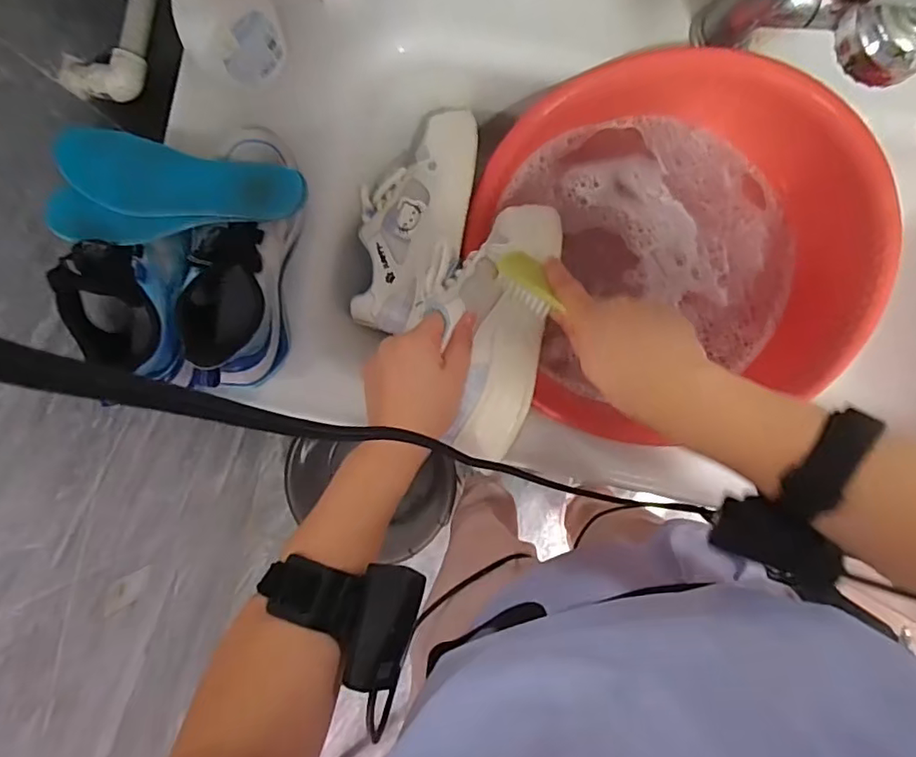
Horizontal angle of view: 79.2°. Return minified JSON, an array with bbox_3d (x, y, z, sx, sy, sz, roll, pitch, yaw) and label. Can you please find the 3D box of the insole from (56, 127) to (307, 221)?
[{"bbox_3d":[-0.233,-0.163,0.465,0.204,0.014,0.065,14,90,2],"label":"insole"}]

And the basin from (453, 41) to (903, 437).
[{"bbox_3d":[0.183,-0.136,0.511,0.311,0.122,0.315,0,90,2],"label":"basin"}]

